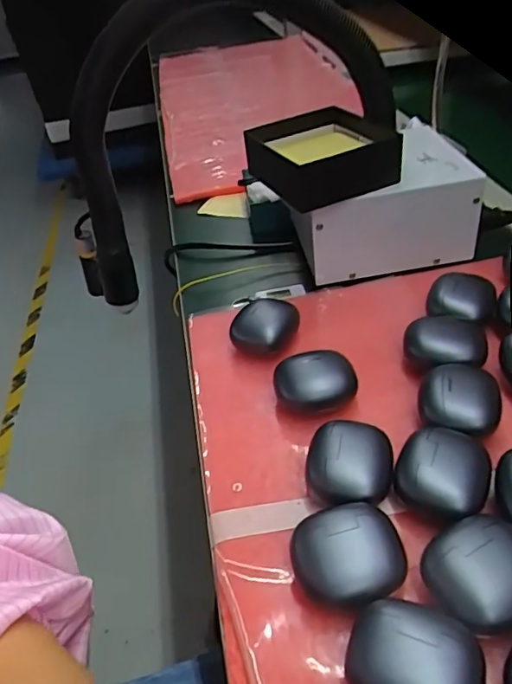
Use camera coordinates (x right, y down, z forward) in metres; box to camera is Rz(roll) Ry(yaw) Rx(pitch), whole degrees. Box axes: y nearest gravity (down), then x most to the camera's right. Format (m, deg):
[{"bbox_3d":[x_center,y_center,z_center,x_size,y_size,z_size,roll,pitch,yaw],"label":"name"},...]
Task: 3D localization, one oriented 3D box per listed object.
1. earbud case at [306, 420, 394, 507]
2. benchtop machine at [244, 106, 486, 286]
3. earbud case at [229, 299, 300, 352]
[{"bbox_3d":[0.057,0.076,0.321,0.050,0.032,0.050,-1,40,8],"label":"earbud case"},{"bbox_3d":[0.097,-0.134,0.497,0.186,0.129,0.122,-12,40,-5],"label":"benchtop machine"},{"bbox_3d":[0.008,-0.010,0.435,0.046,0.034,0.046,14,45,24],"label":"earbud case"}]

